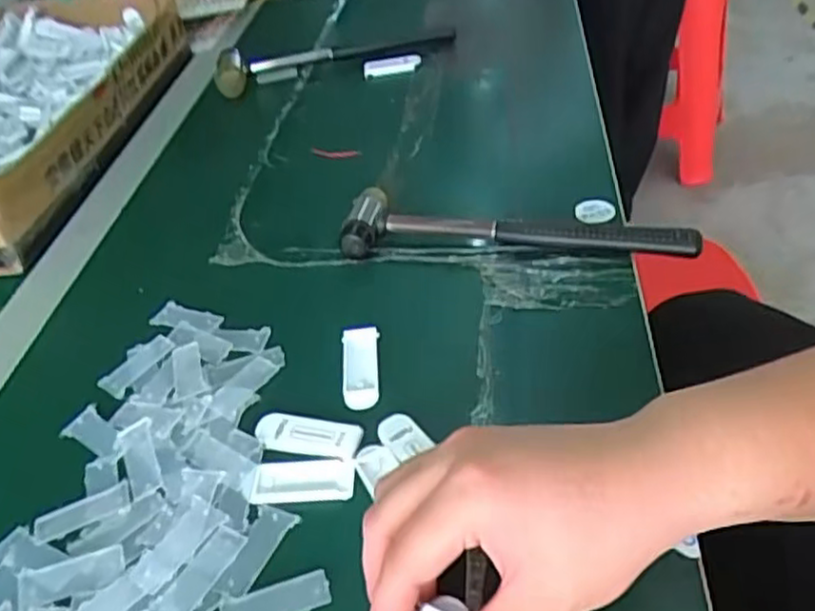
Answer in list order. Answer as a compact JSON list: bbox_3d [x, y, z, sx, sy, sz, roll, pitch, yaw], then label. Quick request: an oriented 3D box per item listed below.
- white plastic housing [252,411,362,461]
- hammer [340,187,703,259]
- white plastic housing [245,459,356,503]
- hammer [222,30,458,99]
[{"bbox_3d":[-0.054,0.068,0.383,0.057,0.004,0.021,5,43,13],"label":"white plastic housing"},{"bbox_3d":[0.073,-0.056,0.493,0.232,0.023,0.054,1,42,9],"label":"hammer"},{"bbox_3d":[-0.055,0.088,0.365,0.055,0.008,0.022,-3,42,5],"label":"white plastic housing"},{"bbox_3d":[-0.074,-0.257,0.738,0.246,0.028,0.061,-10,41,-3],"label":"hammer"}]

